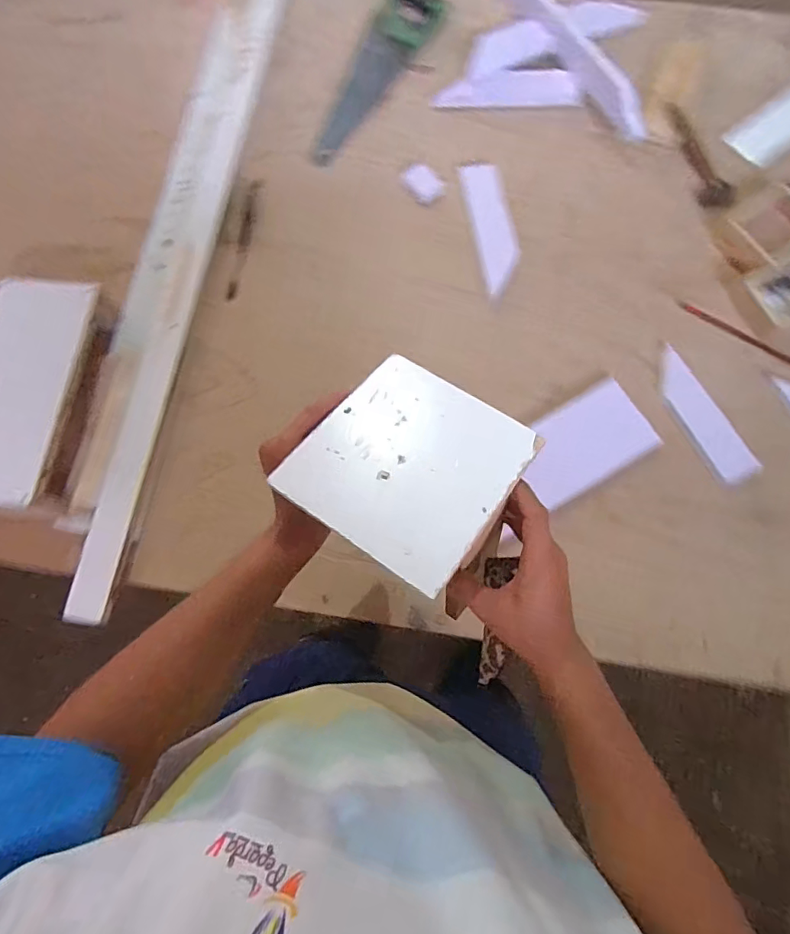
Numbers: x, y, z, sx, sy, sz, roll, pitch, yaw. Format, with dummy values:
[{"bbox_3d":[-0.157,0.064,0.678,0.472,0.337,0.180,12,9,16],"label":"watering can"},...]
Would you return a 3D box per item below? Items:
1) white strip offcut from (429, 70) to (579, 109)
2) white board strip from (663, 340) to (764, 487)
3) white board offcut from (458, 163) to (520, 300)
[{"bbox_3d":[0.202,-0.686,0.917,0.250,0.011,0.084,3,76,2],"label":"white strip offcut"},{"bbox_3d":[0.443,-0.079,0.739,0.062,0.021,0.213,-24,77,-4],"label":"white board strip"},{"bbox_3d":[0.161,-0.399,0.843,0.065,0.010,0.251,-9,75,-1],"label":"white board offcut"}]

